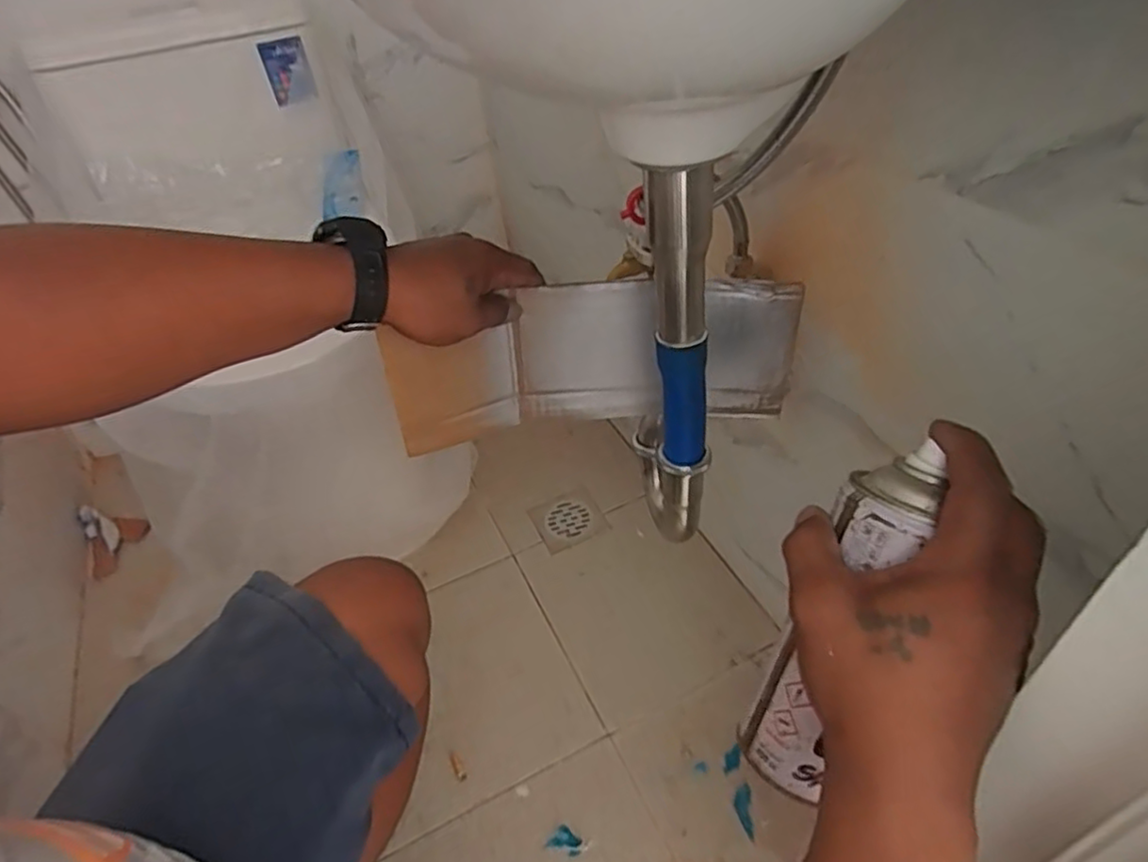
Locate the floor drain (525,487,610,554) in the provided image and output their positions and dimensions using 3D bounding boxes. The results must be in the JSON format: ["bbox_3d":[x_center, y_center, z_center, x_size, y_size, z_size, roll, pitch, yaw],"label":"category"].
[{"bbox_3d":[-0.008,0.138,1.021,0.106,0.004,0.097,-21,44,-14],"label":"floor drain"}]

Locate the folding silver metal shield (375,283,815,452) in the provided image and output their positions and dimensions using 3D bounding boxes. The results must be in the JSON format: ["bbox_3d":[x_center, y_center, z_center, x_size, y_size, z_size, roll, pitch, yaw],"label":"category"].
[{"bbox_3d":[0.015,-0.050,0.517,0.314,0.123,0.048,-8,42,1],"label":"folding silver metal shield"}]

